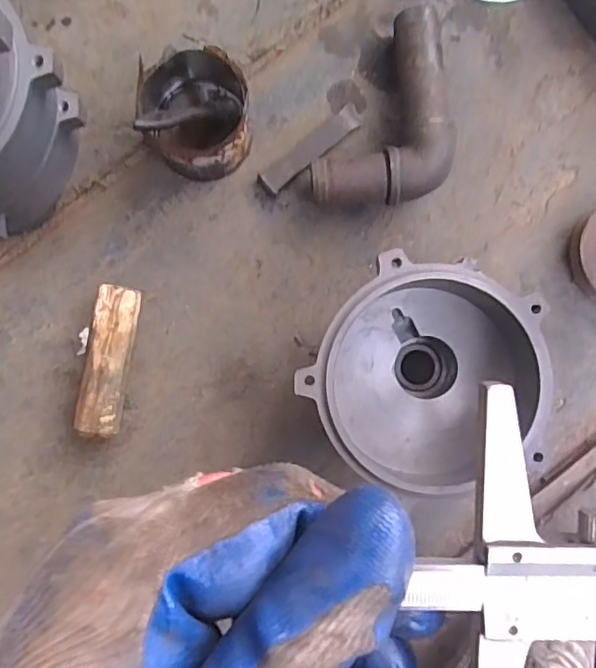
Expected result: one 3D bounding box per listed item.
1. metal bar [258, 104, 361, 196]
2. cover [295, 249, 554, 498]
[{"bbox_3d":[0.013,-0.193,0.579,0.123,0.010,0.028,-41,87,-2],"label":"metal bar"},{"bbox_3d":[0.114,0.039,0.519,0.182,0.116,0.190,34,87,2],"label":"cover"}]

